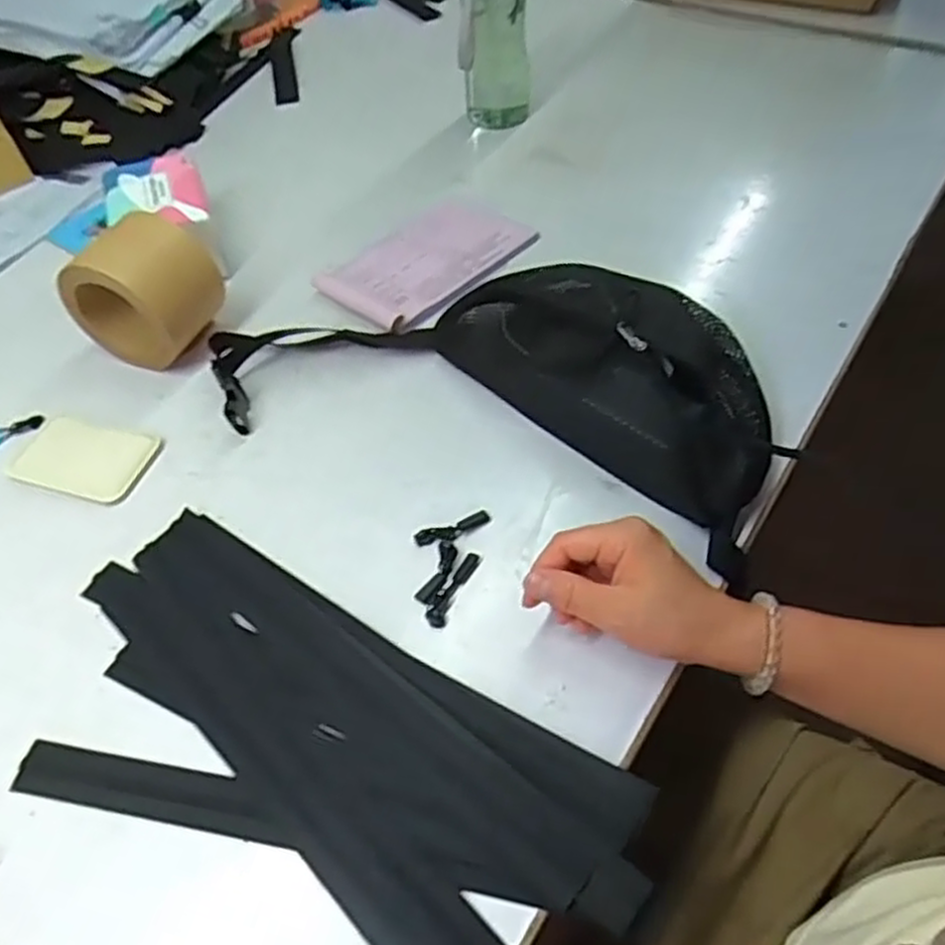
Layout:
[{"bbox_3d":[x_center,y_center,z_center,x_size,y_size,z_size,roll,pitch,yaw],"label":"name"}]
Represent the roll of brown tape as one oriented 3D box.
[{"bbox_3d":[-0.270,-0.149,0.642,0.120,0.114,0.079,17,55,17],"label":"roll of brown tape"}]

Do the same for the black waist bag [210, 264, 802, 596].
[{"bbox_3d":[0.008,-0.092,0.596,0.445,0.088,0.213,16,54,16],"label":"black waist bag"}]

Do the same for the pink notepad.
[{"bbox_3d":[-0.031,-0.213,0.739,0.110,0.029,0.216,31,59,25],"label":"pink notepad"}]

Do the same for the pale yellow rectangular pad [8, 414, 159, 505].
[{"bbox_3d":[-0.301,-0.012,0.600,0.105,0.005,0.067,12,52,13],"label":"pale yellow rectangular pad"}]

